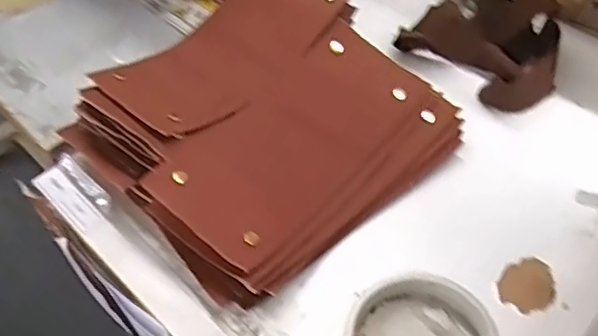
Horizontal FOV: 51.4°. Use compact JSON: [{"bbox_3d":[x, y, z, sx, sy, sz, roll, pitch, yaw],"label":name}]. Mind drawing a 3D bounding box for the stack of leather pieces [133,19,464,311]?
[{"bbox_3d":[0.007,-0.012,0.533,0.269,0.055,0.148,-35,57,-23],"label":"stack of leather pieces"}]

